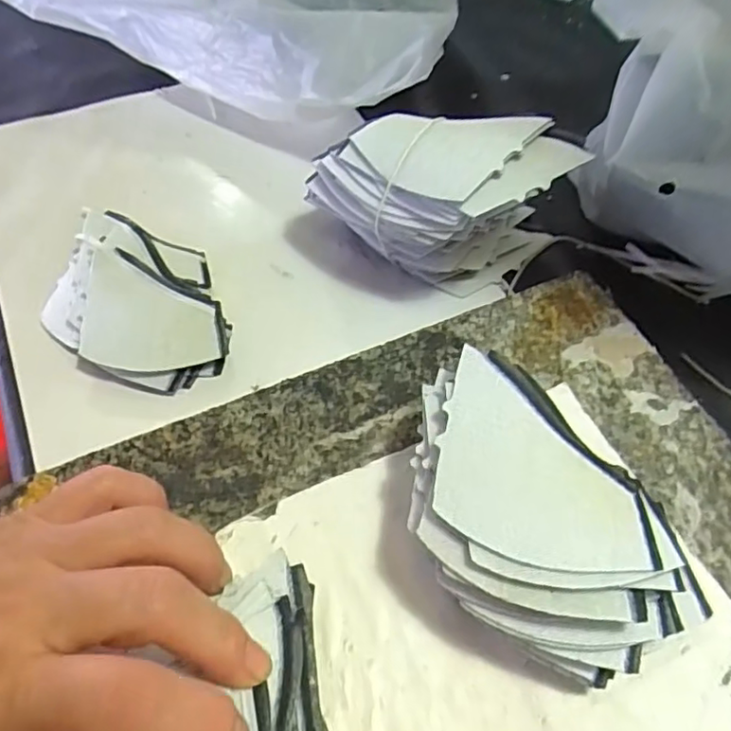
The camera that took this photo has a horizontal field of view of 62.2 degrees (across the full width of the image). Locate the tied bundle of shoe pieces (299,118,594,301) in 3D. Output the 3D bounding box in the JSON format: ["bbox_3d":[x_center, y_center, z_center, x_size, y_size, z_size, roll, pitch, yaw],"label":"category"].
[{"bbox_3d":[0.037,-0.082,0.324,0.130,0.086,0.054,0,58,2],"label":"tied bundle of shoe pieces"}]

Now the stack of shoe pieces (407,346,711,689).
[{"bbox_3d":[0.056,0.056,0.222,0.076,0.051,0.116,-30,62,-16],"label":"stack of shoe pieces"}]

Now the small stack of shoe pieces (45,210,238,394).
[{"bbox_3d":[-0.134,-0.043,0.339,0.085,0.022,0.139,-24,60,-13],"label":"small stack of shoe pieces"}]

